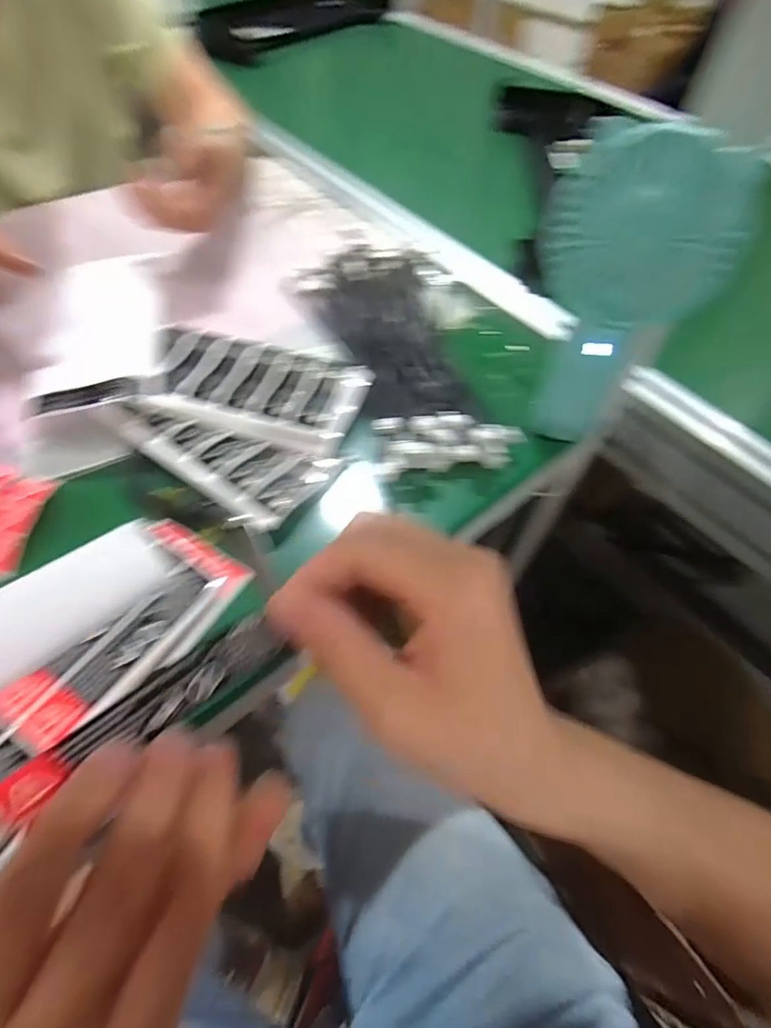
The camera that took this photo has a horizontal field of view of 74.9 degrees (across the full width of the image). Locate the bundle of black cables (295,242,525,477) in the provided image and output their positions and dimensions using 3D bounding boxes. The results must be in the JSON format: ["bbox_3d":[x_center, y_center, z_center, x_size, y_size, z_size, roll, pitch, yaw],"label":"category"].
[{"bbox_3d":[0.014,-0.144,0.434,0.151,0.037,0.273,-9,56,-10],"label":"bundle of black cables"}]

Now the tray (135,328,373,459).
[{"bbox_3d":[-0.104,-0.101,0.398,0.175,0.022,0.097,15,55,7],"label":"tray"}]

